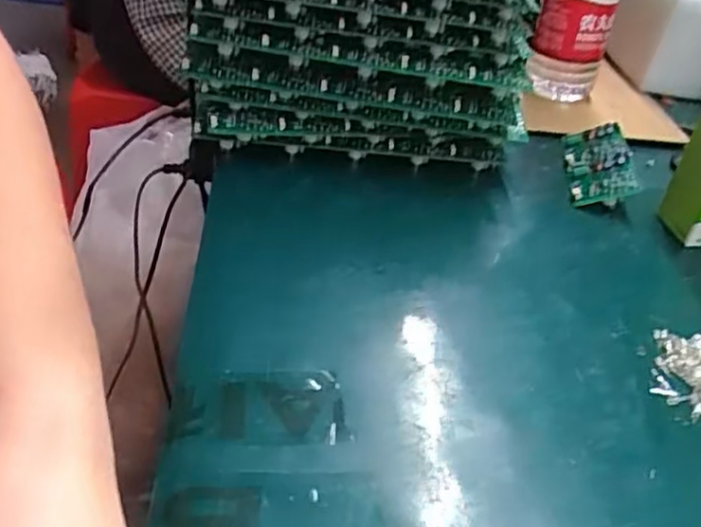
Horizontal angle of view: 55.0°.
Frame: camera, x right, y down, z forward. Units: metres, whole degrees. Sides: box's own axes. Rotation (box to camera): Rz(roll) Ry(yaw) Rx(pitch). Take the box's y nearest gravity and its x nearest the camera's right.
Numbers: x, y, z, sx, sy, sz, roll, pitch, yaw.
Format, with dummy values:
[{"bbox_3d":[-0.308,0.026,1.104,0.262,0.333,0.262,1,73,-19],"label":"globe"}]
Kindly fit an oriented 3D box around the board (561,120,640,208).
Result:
[{"bbox_3d":[0.185,-0.075,0.502,0.045,0.008,0.097,-7,39,18],"label":"board"}]

